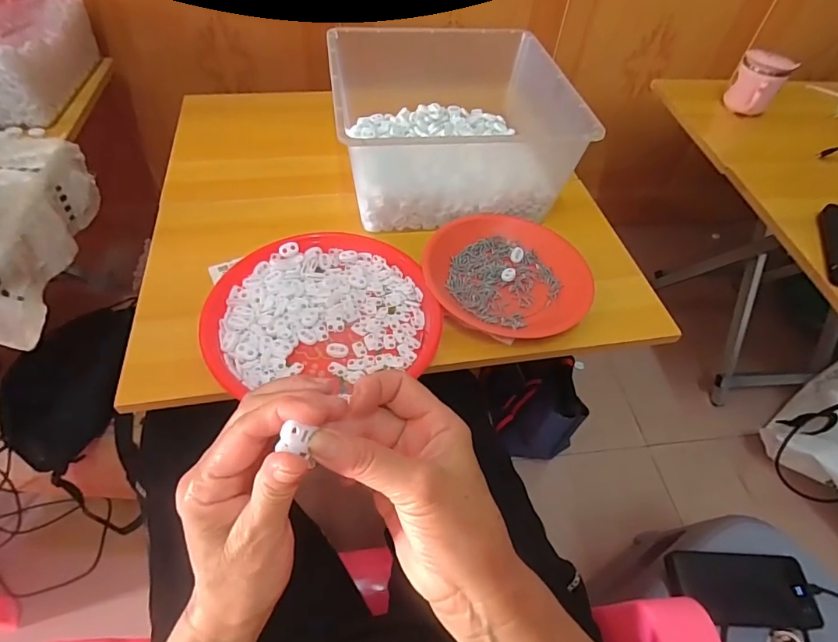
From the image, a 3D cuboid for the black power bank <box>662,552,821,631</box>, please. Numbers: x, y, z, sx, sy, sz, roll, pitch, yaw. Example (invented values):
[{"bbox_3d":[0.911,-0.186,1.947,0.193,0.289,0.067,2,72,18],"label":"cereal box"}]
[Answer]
[{"bbox_3d":[0.379,0.315,0.554,0.156,0.021,0.073,4,52,-1],"label":"black power bank"}]

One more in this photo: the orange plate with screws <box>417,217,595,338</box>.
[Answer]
[{"bbox_3d":[0.106,-0.059,0.559,0.192,0.027,0.166,14,53,7],"label":"orange plate with screws"}]

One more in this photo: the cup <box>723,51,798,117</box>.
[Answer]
[{"bbox_3d":[0.595,-0.418,0.830,0.078,0.086,0.085,32,57,19],"label":"cup"}]

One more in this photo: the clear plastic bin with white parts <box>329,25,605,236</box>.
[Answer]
[{"bbox_3d":[0.035,-0.266,0.630,0.279,0.134,0.266,-5,53,-8],"label":"clear plastic bin with white parts"}]

